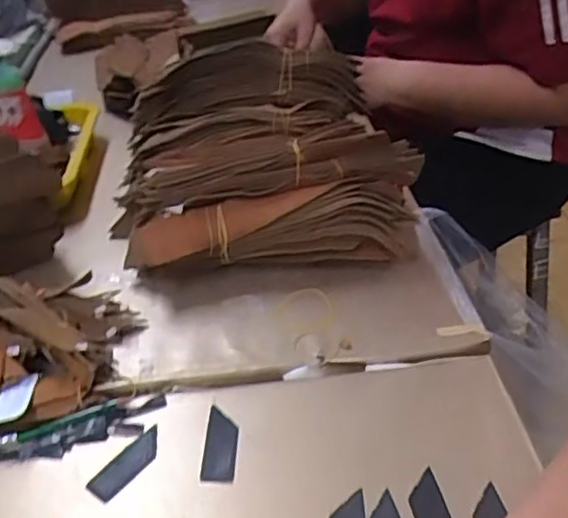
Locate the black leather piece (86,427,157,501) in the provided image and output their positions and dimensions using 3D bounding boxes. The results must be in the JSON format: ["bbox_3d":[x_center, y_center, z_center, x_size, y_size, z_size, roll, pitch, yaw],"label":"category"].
[{"bbox_3d":[-0.109,0.141,0.464,0.025,0.004,0.061,24,44,34],"label":"black leather piece"}]

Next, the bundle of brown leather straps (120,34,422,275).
[{"bbox_3d":[-0.035,-0.119,0.717,0.289,0.122,0.332,-6,35,-2],"label":"bundle of brown leather straps"}]

